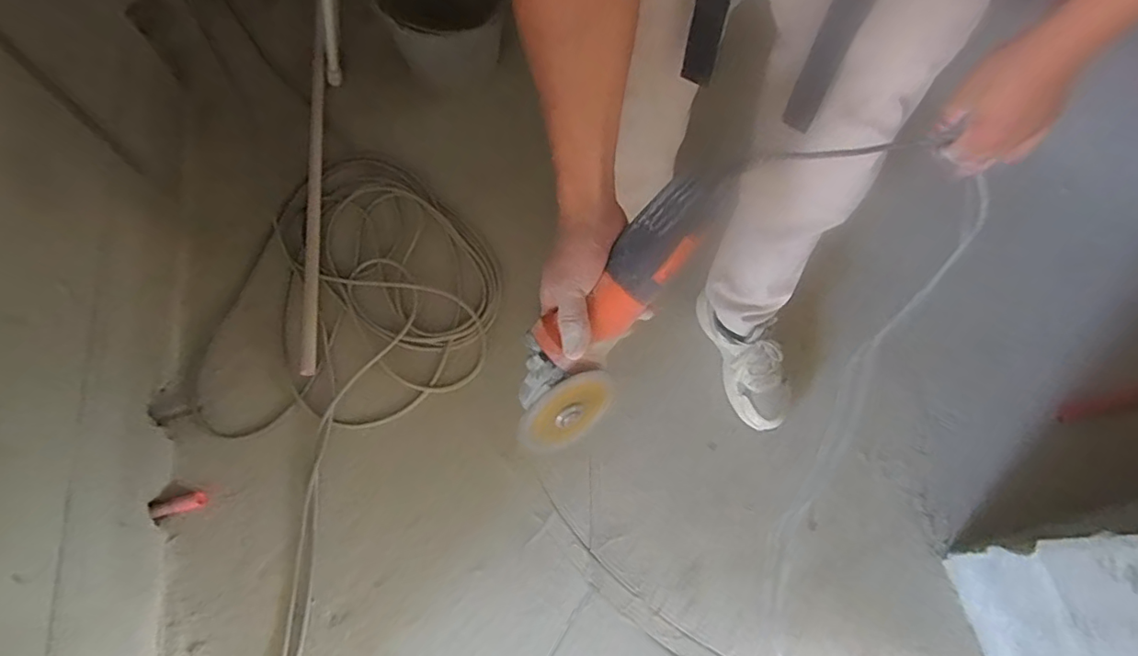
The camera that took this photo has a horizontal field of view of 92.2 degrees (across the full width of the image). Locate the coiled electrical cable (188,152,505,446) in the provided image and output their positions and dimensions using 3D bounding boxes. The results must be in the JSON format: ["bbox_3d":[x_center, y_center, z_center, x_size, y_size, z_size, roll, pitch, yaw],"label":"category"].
[{"bbox_3d":[-0.466,-0.046,1.104,0.608,0.029,0.574,0,67,0],"label":"coiled electrical cable"}]

